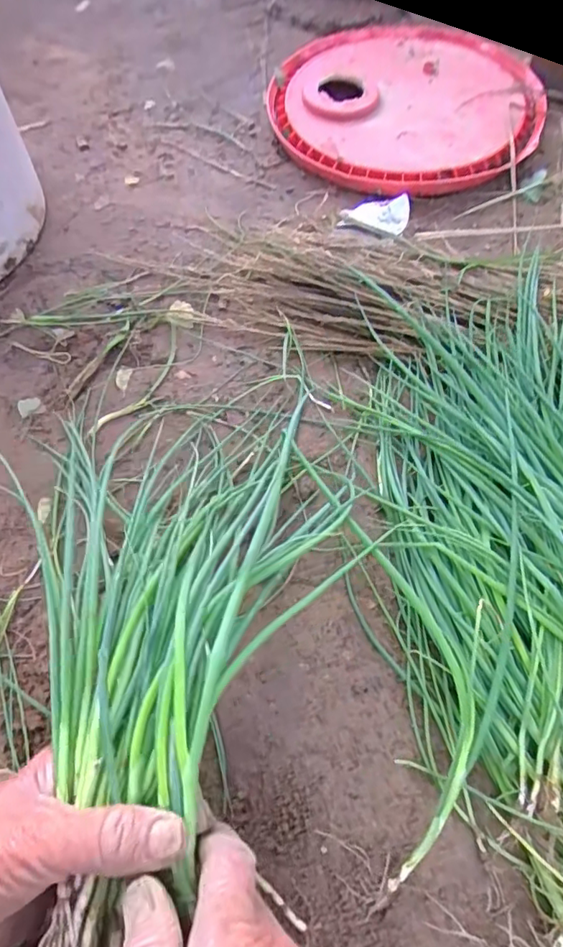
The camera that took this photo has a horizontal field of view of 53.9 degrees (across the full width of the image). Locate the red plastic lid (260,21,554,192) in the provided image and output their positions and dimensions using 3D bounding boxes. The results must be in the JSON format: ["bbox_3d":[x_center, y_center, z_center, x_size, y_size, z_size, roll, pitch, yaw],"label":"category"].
[{"bbox_3d":[0.140,-0.428,0.644,0.300,0.035,0.289,-1,63,2],"label":"red plastic lid"}]

